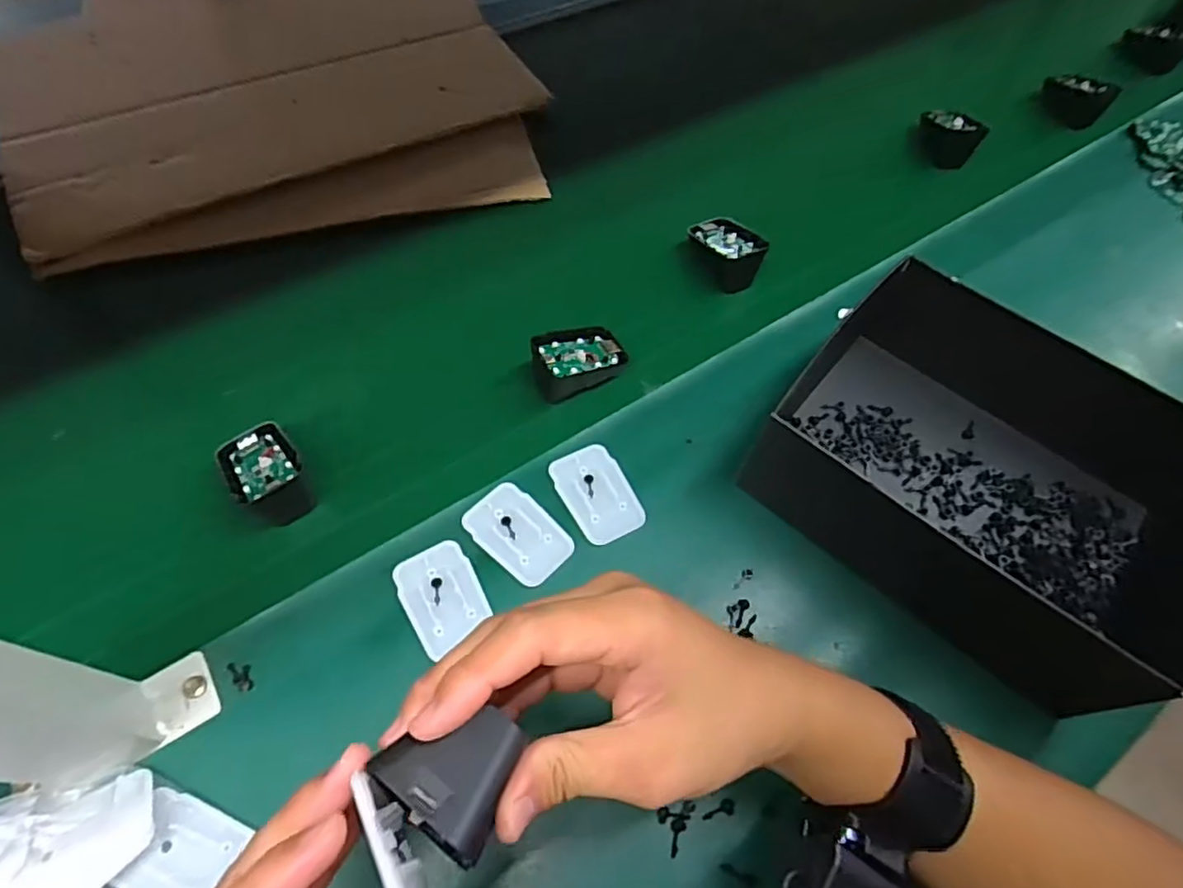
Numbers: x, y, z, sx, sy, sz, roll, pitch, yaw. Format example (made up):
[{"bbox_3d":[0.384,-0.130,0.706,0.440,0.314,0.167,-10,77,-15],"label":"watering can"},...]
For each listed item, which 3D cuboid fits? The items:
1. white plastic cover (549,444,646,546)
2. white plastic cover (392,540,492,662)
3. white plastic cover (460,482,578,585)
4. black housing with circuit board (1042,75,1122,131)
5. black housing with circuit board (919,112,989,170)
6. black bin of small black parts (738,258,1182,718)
[{"bbox_3d":[0.004,0.032,0.419,0.044,0.004,0.068,-24,64,-16],"label":"white plastic cover"},{"bbox_3d":[-0.091,0.090,0.378,0.044,0.005,0.063,-28,65,-18],"label":"white plastic cover"},{"bbox_3d":[-0.046,0.056,0.401,0.070,0.006,0.043,40,65,19],"label":"white plastic cover"},{"bbox_3d":[0.549,-0.396,0.711,0.037,0.036,0.073,-37,68,-22],"label":"black housing with circuit board"},{"bbox_3d":[0.370,-0.319,0.653,0.066,0.038,0.058,29,62,13],"label":"black housing with circuit board"},{"bbox_3d":[0.251,0.025,0.401,0.254,0.088,0.200,40,65,18],"label":"black bin of small black parts"}]

